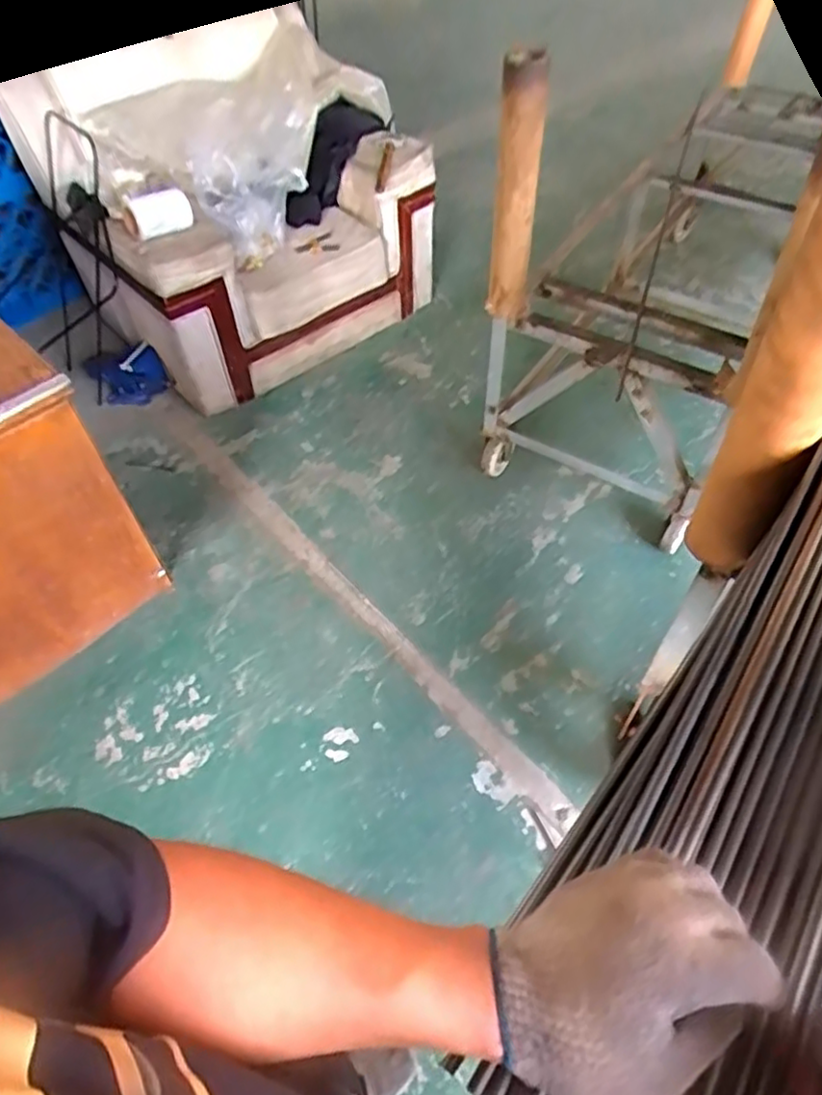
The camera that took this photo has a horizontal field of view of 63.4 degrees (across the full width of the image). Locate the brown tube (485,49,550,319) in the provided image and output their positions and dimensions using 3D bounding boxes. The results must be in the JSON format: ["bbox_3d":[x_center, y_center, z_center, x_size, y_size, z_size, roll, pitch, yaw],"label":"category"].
[{"bbox_3d":[0.221,-0.724,1.409,0.097,0.497,0.094,7,53,6],"label":"brown tube"}]

